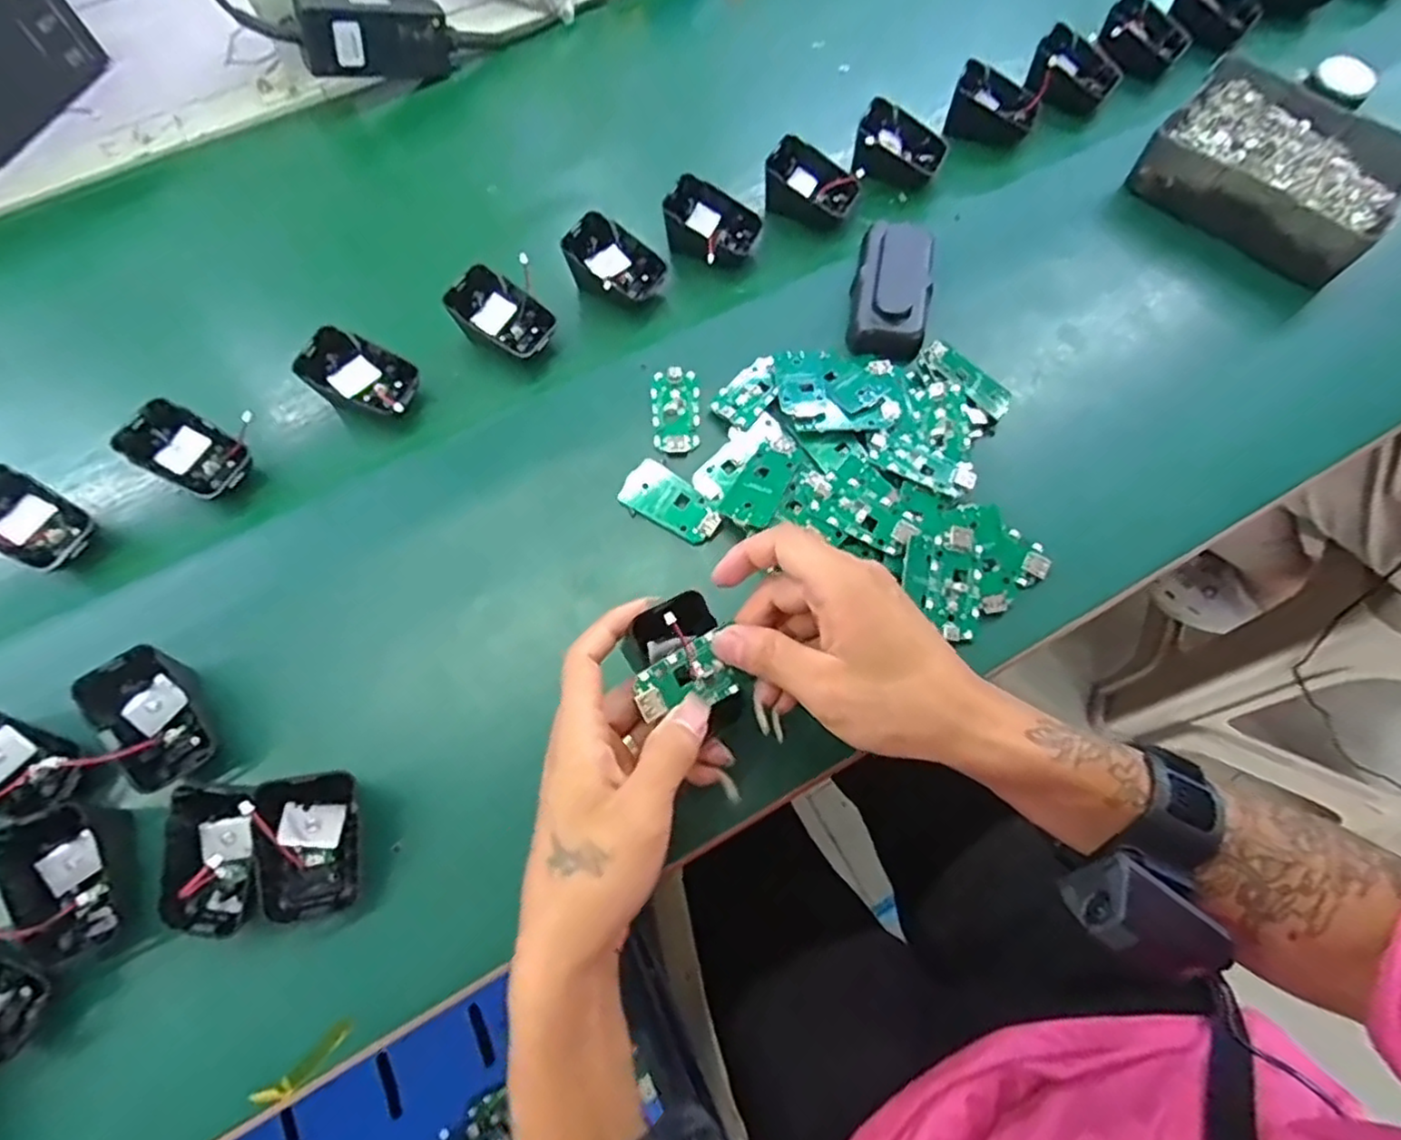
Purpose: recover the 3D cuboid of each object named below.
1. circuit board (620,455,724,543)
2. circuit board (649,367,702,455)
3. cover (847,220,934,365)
[{"bbox_3d":[-0.018,-0.041,0.417,0.064,0.009,0.031,33,72,16],"label":"circuit board"},{"bbox_3d":[-0.016,-0.104,0.442,0.031,0.004,0.064,-4,66,1],"label":"circuit board"},{"bbox_3d":[0.132,-0.190,0.470,0.053,0.038,0.106,11,67,8],"label":"cover"}]

